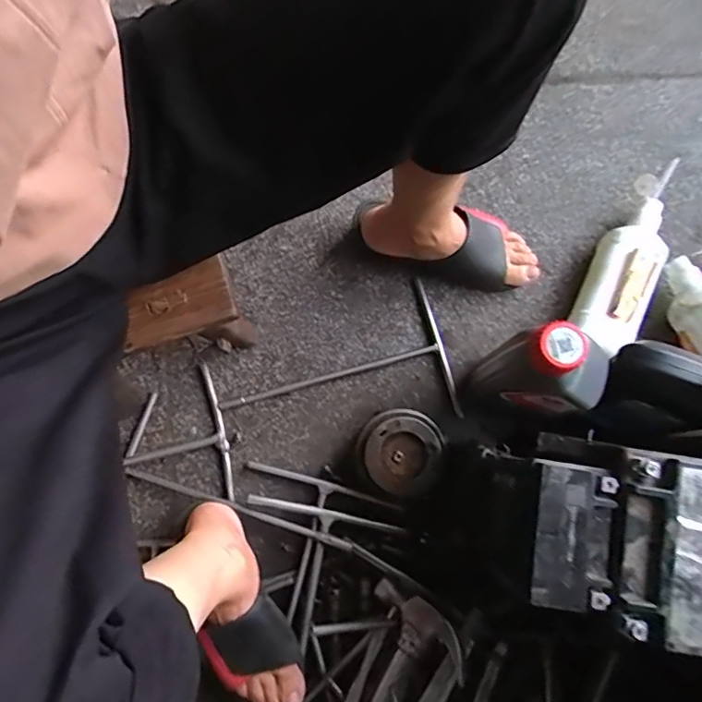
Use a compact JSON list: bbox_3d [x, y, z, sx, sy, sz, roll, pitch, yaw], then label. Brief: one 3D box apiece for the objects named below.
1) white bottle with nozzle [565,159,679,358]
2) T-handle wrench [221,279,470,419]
[{"bbox_3d":[0.353,-0.116,0.667,0.075,0.072,0.254,25,82,3],"label":"white bottle with nozzle"},{"bbox_3d":[-0.022,0.032,0.664,0.288,0.010,0.174,-16,82,-3],"label":"T-handle wrench"}]

